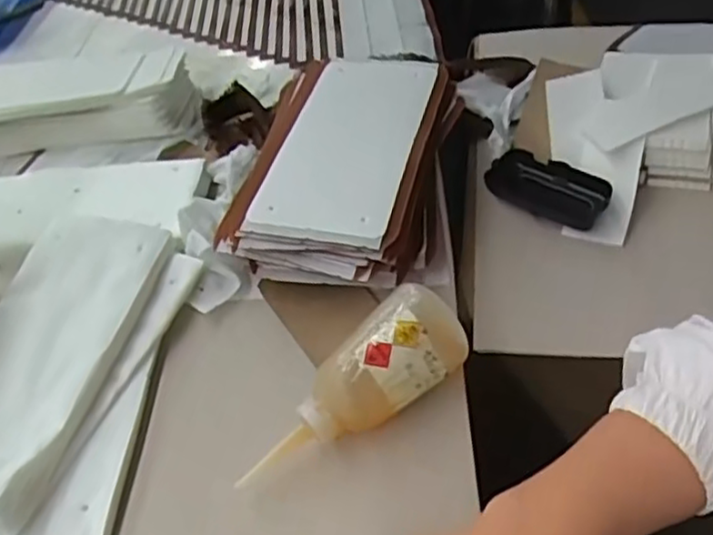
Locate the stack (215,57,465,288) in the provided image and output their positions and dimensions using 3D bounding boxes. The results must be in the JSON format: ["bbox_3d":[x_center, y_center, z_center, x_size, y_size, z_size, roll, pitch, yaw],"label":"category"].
[{"bbox_3d":[-0.011,-0.090,0.616,0.175,0.069,0.261,6,47,13],"label":"stack"}]

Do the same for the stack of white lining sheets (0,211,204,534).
[{"bbox_3d":[-0.218,0.072,0.509,0.152,0.049,0.263,3,46,10],"label":"stack of white lining sheets"}]

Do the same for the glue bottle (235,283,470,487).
[{"bbox_3d":[-0.003,0.080,0.451,0.168,0.051,0.053,-39,52,-8],"label":"glue bottle"}]

